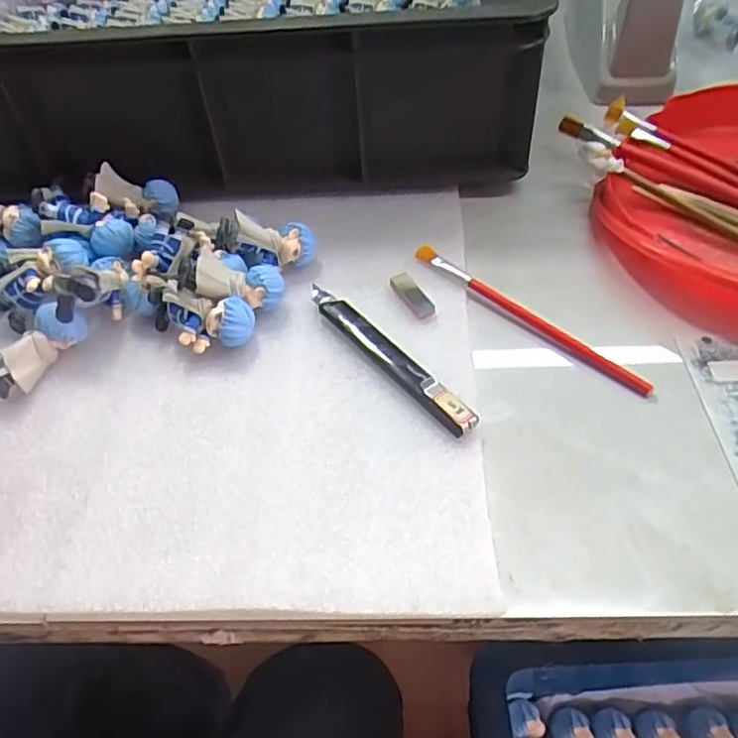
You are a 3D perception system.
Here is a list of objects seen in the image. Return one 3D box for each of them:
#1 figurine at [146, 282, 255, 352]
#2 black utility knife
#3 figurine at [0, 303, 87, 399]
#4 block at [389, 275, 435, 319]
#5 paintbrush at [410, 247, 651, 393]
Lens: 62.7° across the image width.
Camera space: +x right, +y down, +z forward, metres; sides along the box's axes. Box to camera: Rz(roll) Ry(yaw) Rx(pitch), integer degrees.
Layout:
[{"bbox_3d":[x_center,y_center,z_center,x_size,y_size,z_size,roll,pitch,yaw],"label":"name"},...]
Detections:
[{"bbox_3d":[-0.099,-0.026,0.351,0.063,0.030,0.029,10,50,12],"label":"figurine"},{"bbox_3d":[0.007,-0.010,0.342,0.015,0.012,0.136,-32,54,-22],"label":"black utility knife"},{"bbox_3d":[-0.192,-0.010,0.346,0.028,0.027,0.056,24,55,23],"label":"figurine"},{"bbox_3d":[0.027,-0.045,0.374,0.013,0.008,0.035,-24,52,-16],"label":"block"},{"bbox_3d":[0.092,-0.034,0.362,0.013,0.009,0.163,-36,56,-24],"label":"paintbrush"}]

